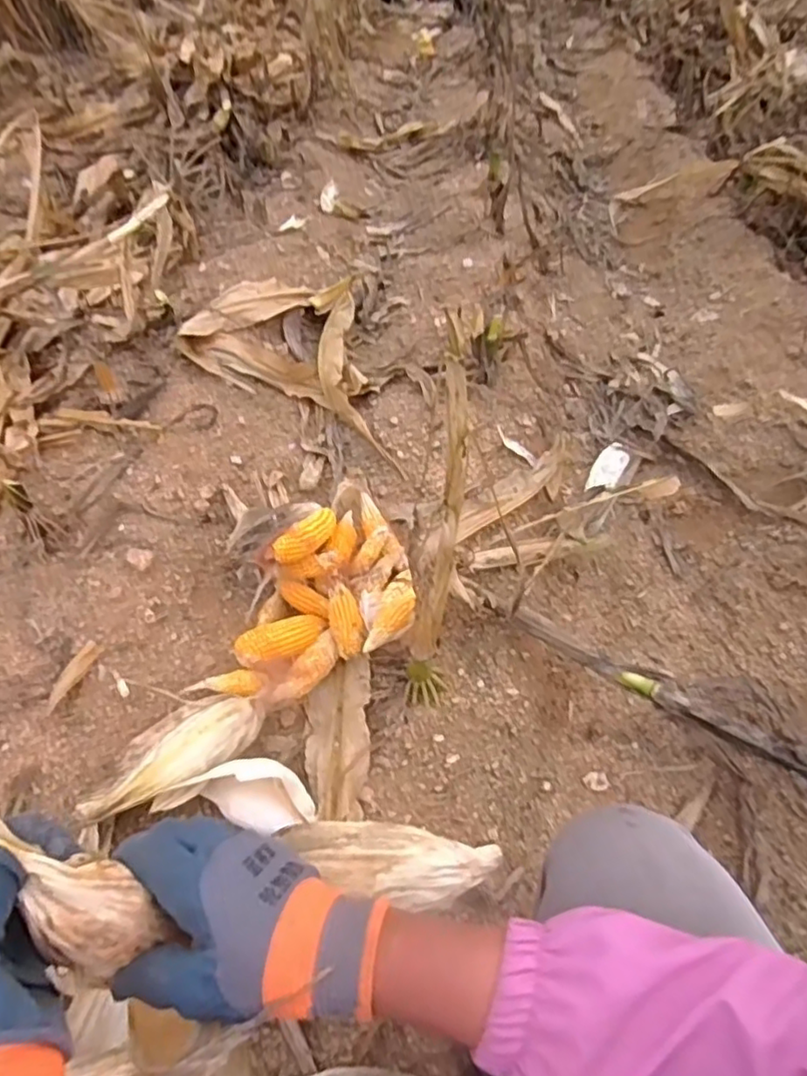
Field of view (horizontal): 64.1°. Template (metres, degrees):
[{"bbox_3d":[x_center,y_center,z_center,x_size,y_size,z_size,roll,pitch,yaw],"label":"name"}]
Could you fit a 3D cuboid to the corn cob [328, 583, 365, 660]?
[{"bbox_3d":[-0.082,0.118,0.915,0.043,0.034,0.106,-9,48,-10],"label":"corn cob"}]

